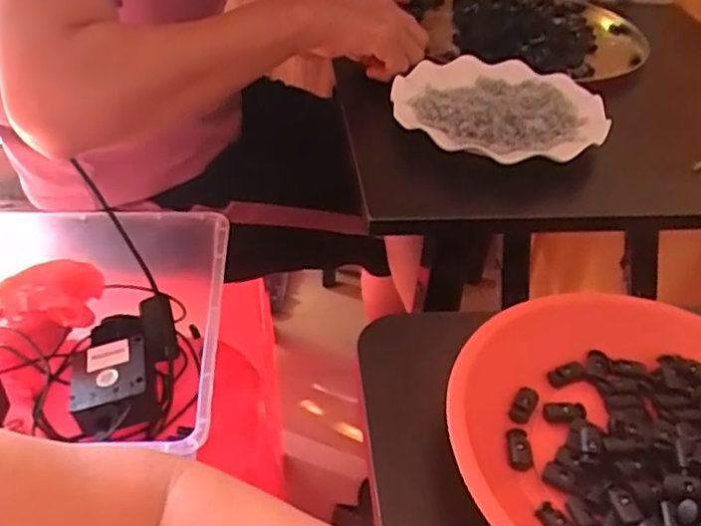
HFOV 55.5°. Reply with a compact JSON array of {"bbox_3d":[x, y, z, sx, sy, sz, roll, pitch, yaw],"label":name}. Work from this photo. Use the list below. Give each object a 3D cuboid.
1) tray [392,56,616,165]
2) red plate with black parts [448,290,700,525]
[{"bbox_3d":[0.129,-0.138,0.579,0.179,0.021,0.168,1,39,-4],"label":"tray"},{"bbox_3d":[0.150,0.087,0.323,0.186,0.029,0.183,3,39,-2],"label":"red plate with black parts"}]

